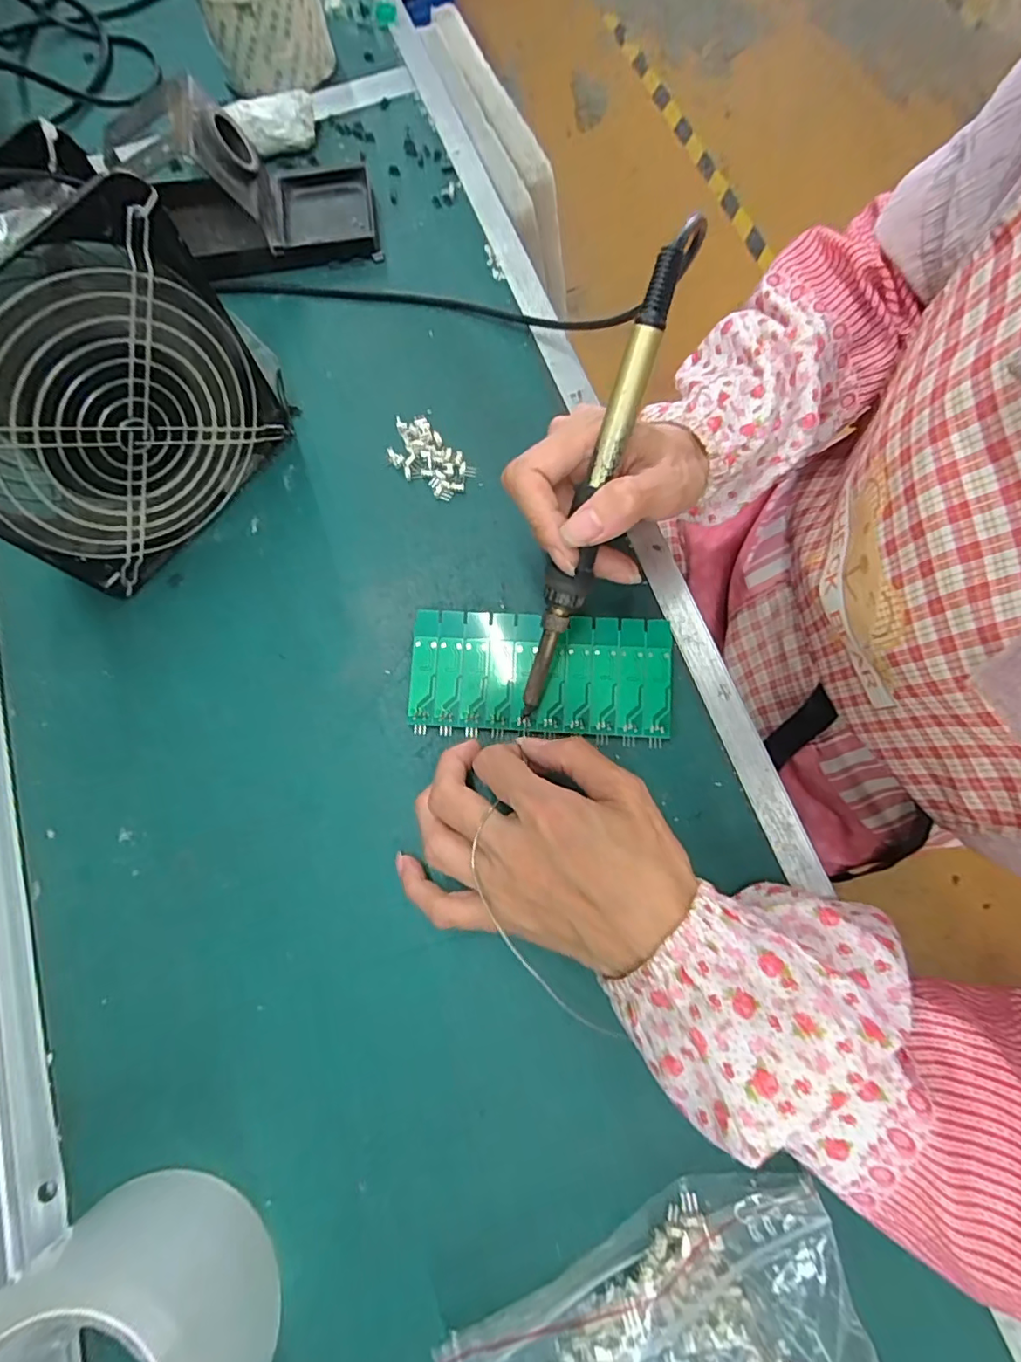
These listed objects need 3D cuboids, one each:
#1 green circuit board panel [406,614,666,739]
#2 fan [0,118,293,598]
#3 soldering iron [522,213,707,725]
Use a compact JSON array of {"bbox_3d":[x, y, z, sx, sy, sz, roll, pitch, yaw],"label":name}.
[{"bbox_3d":[0.016,-0.005,0.297,0.137,0.008,0.062,3,75,3],"label":"green circuit board panel"},{"bbox_3d":[-0.203,-0.137,0.270,0.059,0.155,0.157,37,80,10],"label":"fan"},{"bbox_3d":[0.036,-0.074,0.242,0.017,0.014,0.213,20,115,7],"label":"soldering iron"}]

